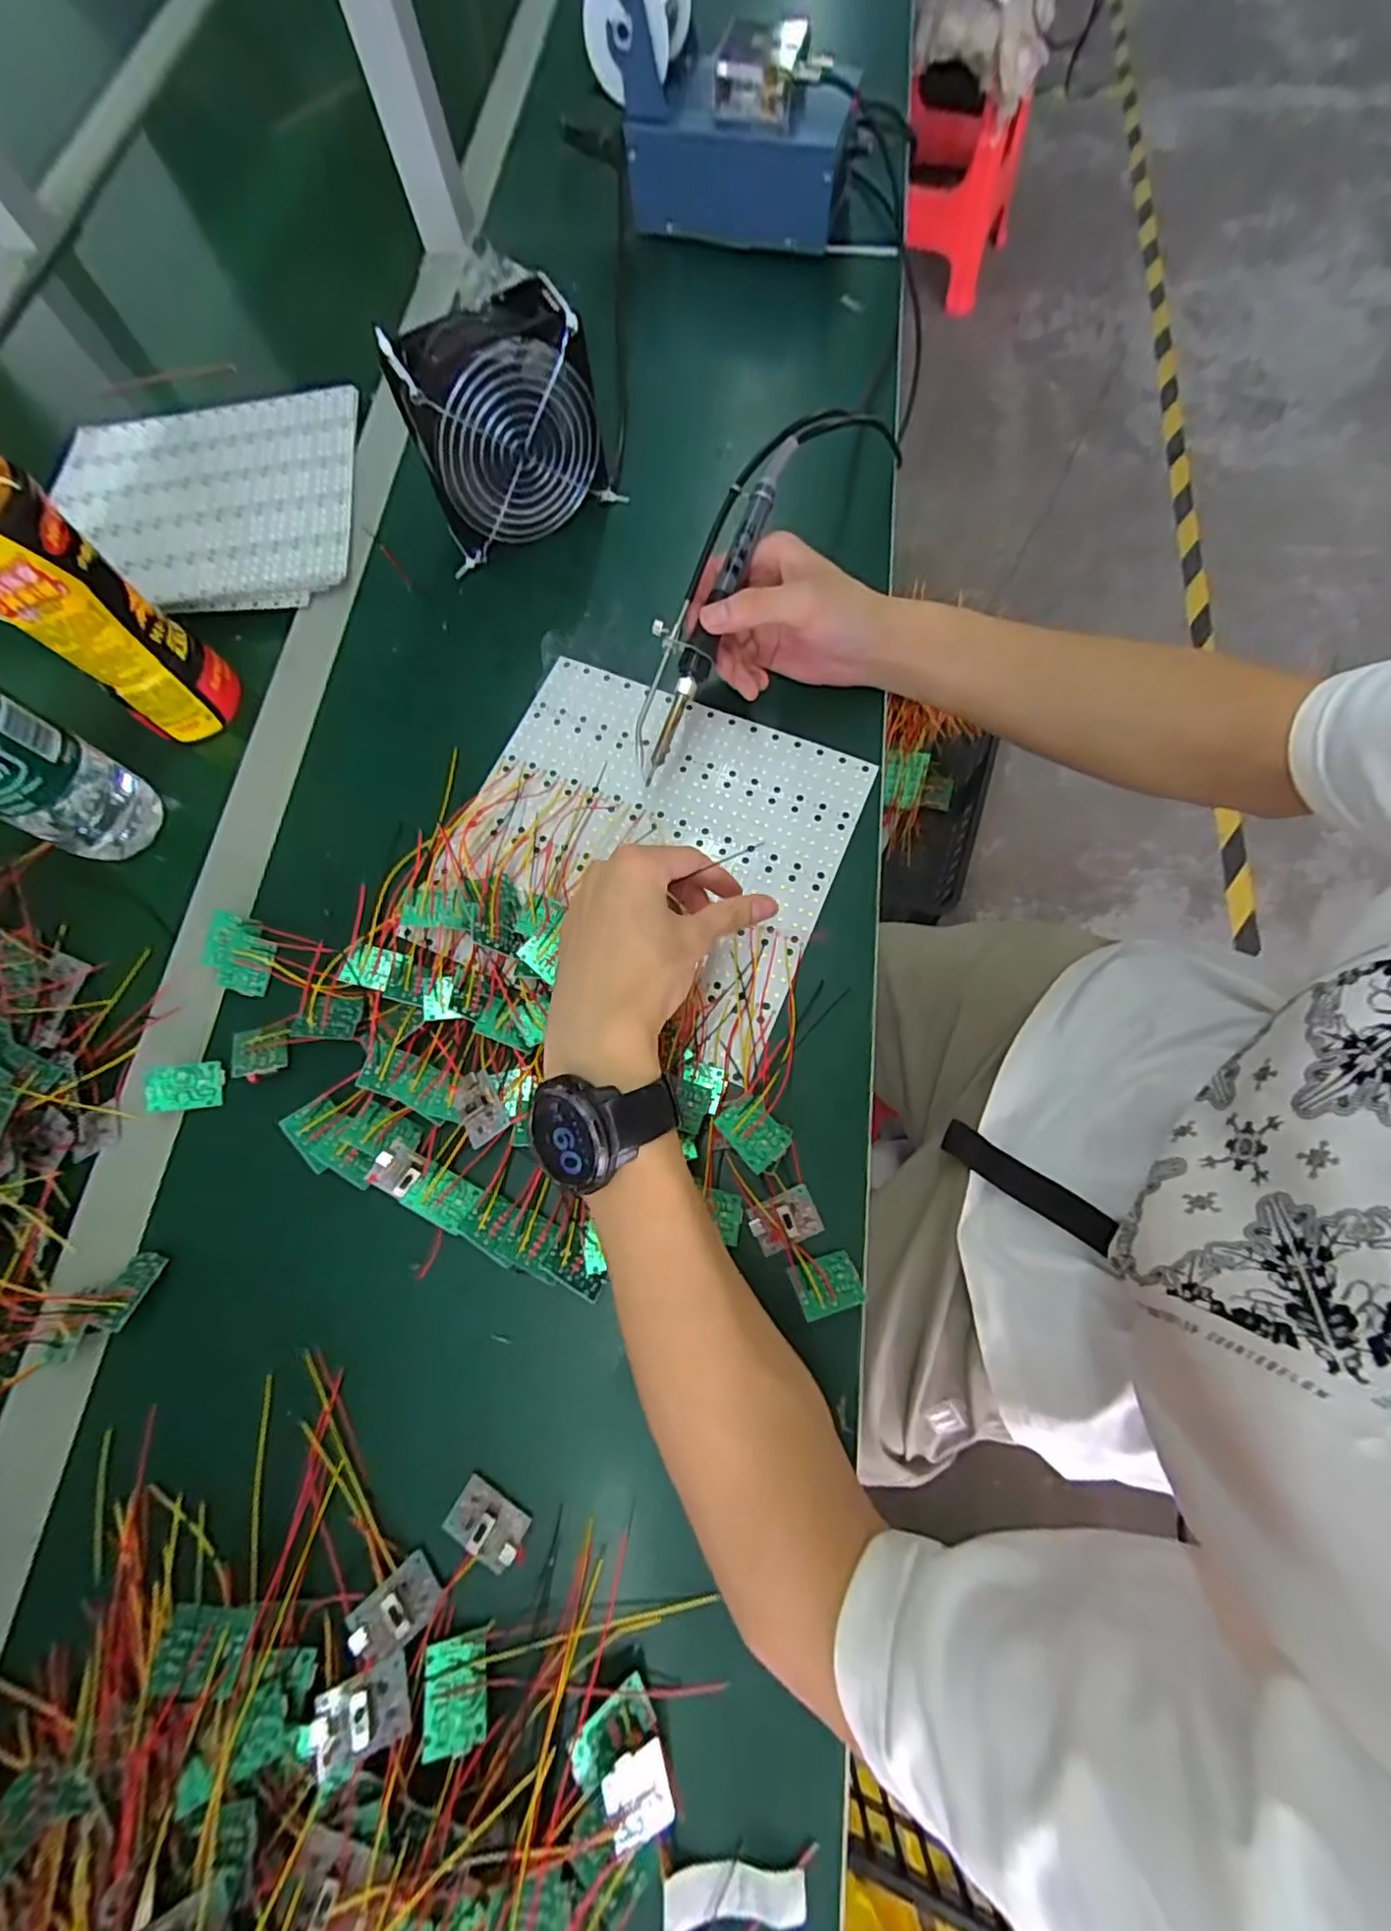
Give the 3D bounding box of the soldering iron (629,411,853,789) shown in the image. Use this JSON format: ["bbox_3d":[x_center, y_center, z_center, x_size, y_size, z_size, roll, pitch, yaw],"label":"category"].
[{"bbox_3d":[0.016,-0.226,0.378,0.047,0.021,0.233,26,95,9],"label":"soldering iron"}]

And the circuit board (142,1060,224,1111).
[{"bbox_3d":[-0.292,0.069,0.357,0.035,0.004,0.026,2,81,-30],"label":"circuit board"}]

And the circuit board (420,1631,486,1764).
[{"bbox_3d":[-0.106,0.320,0.274,0.026,0.004,0.034,-6,48,-12],"label":"circuit board"}]

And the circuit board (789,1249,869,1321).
[{"bbox_3d":[0.069,0.163,0.321,0.036,0.004,0.027,-5,48,-21],"label":"circuit board"}]

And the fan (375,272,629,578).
[{"bbox_3d":[-0.122,-0.356,0.420,0.129,0.120,0.051,-30,75,-7],"label":"fan"}]

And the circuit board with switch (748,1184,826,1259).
[{"bbox_3d":[0.048,0.136,0.332,0.036,0.005,0.026,-23,74,-5],"label":"circuit board with switch"}]

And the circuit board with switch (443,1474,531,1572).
[{"bbox_3d":[-0.100,0.268,0.298,0.037,0.012,0.024,30,77,10],"label":"circuit board with switch"}]

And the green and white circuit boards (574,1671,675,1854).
[{"bbox_3d":[-0.029,0.345,0.269,0.034,0.009,0.051,-24,83,-30],"label":"green and white circuit boards"}]

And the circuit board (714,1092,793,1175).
[{"bbox_3d":[0.031,0.088,0.330,0.028,0.007,0.035,-38,78,-15],"label":"circuit board"}]

